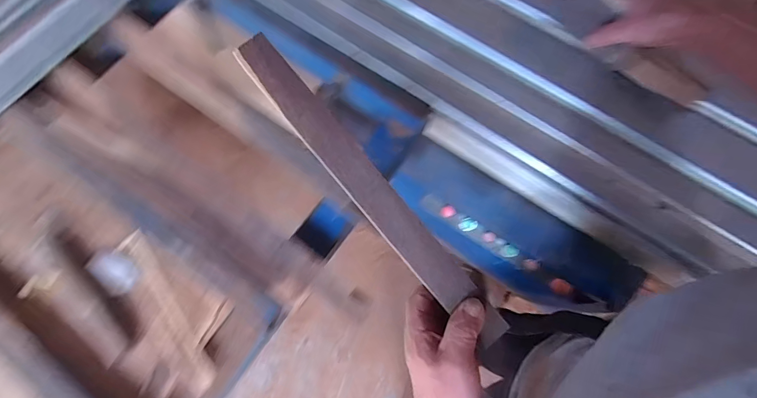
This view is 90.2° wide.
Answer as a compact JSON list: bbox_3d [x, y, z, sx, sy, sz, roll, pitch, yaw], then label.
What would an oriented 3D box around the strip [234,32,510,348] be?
[{"bbox_3d":[-0.011,-0.011,0.352,0.036,0.012,0.352,-40,87,-10],"label":"strip"}]

